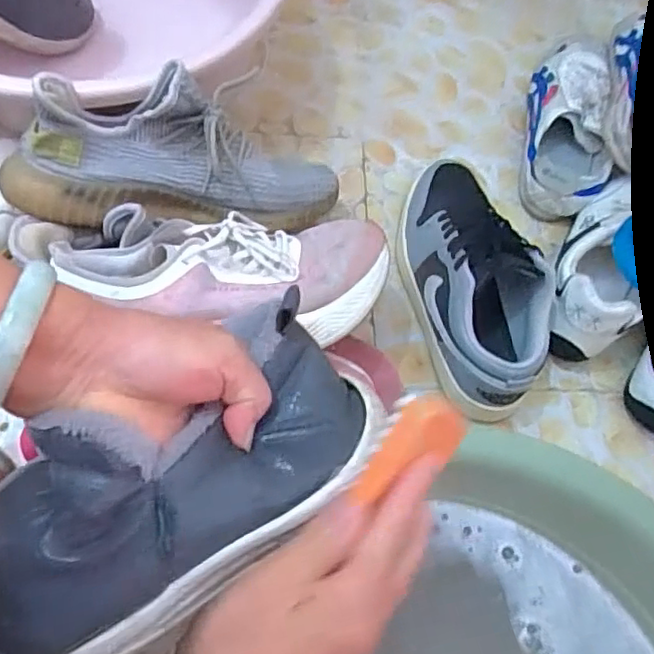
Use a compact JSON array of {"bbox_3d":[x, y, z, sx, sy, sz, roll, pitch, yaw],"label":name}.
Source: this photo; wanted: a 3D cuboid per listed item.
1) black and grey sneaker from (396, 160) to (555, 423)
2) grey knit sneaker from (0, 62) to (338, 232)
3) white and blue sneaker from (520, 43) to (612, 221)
[{"bbox_3d":[0.133,-0.050,0.594,0.102,0.106,0.272,-9,69,-11],"label":"black and grey sneaker"},{"bbox_3d":[-0.131,-0.154,0.554,0.288,0.091,0.133,3,104,-20],"label":"grey knit sneaker"},{"bbox_3d":[0.268,-0.229,0.683,0.090,0.060,0.233,15,67,-1],"label":"white and blue sneaker"}]

